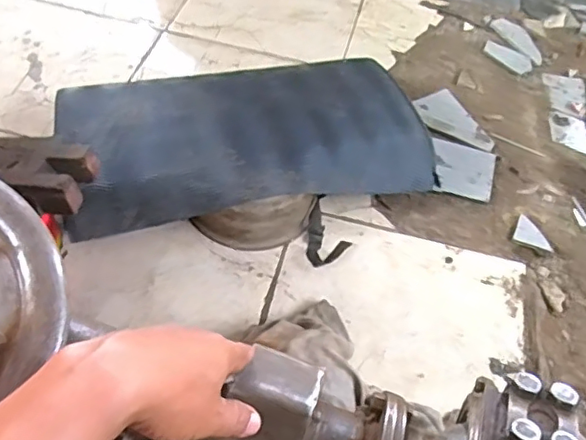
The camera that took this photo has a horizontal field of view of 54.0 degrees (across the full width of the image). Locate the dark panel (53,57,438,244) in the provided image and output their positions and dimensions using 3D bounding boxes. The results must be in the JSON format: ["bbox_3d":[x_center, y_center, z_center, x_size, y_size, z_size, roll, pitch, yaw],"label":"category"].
[{"bbox_3d":[-0.073,-0.159,0.984,0.604,0.063,0.332,-8,54,-13],"label":"dark panel"}]

